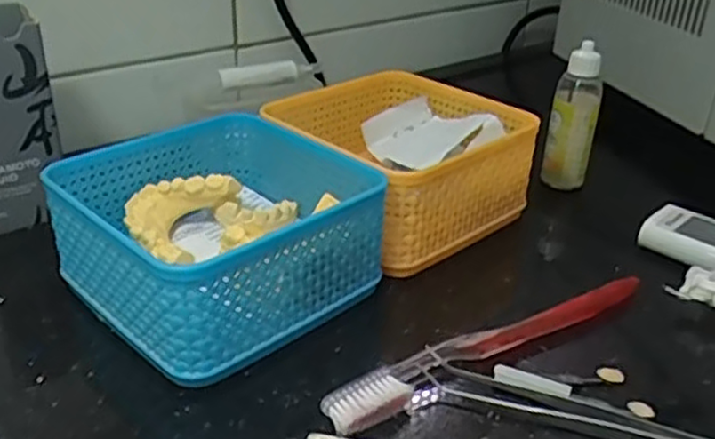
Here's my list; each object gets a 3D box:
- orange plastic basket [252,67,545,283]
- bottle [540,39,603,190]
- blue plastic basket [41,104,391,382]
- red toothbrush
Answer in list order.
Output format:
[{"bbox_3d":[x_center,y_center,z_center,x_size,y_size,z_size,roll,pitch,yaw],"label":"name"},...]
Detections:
[{"bbox_3d":[0.024,-0.035,0.442,0.126,0.067,0.127,-23,38,-38],"label":"orange plastic basket"},{"bbox_3d":[0.160,-0.076,0.524,0.033,0.107,0.030,10,30,13],"label":"bottle"},{"bbox_3d":[-0.069,0.005,0.366,0.129,0.065,0.133,27,38,37],"label":"blue plastic basket"},{"bbox_3d":[0.063,0.057,0.335,0.182,0.012,0.021,-17,34,-30],"label":"red toothbrush"}]

